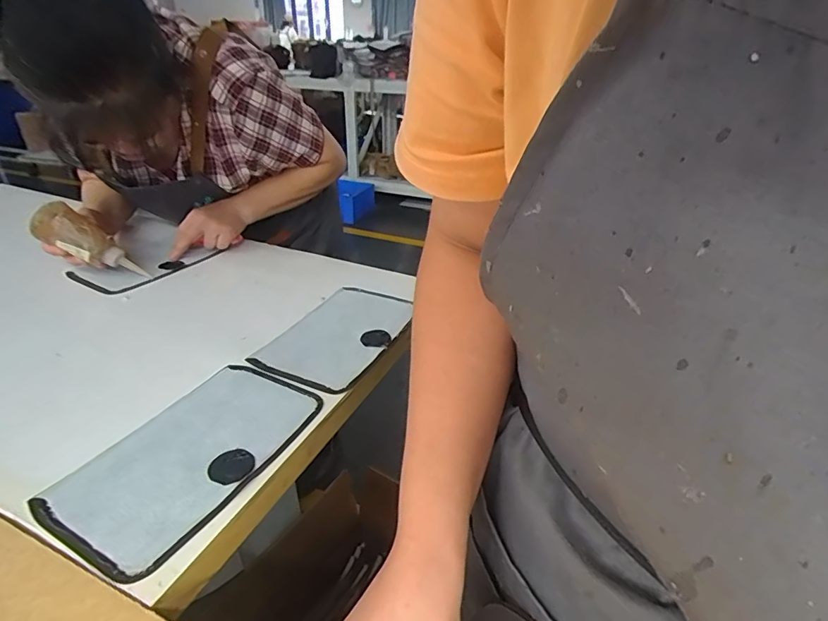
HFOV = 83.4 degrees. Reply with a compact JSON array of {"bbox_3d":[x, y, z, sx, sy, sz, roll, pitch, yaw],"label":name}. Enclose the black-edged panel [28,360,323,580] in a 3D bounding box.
[{"bbox_3d":[-0.205,0.128,0.433,0.141,0.005,0.219,16,34,24],"label":"black-edged panel"}]

